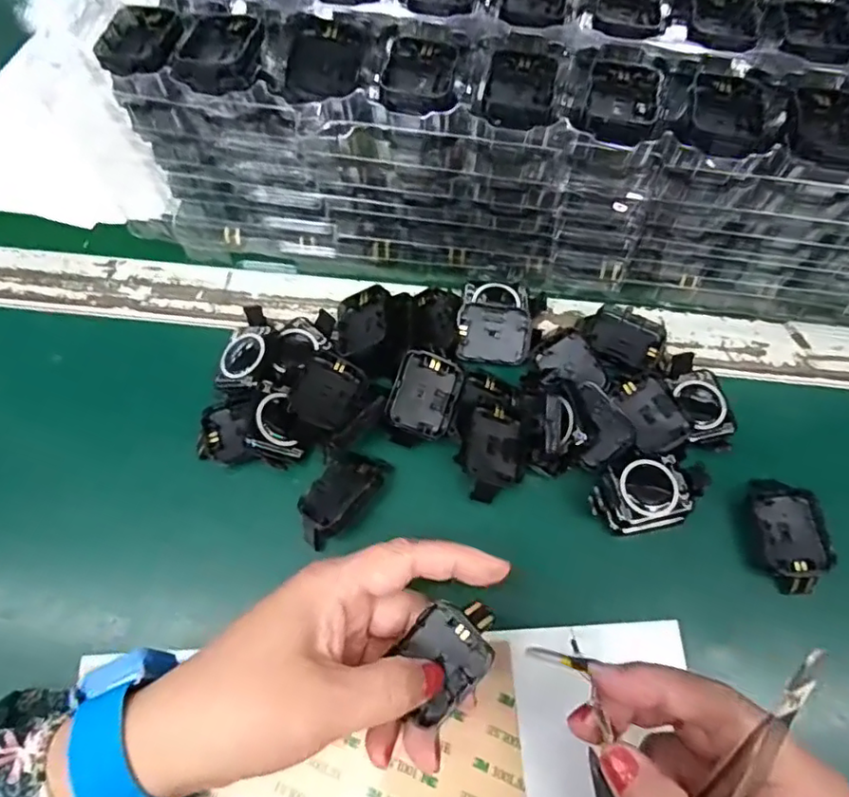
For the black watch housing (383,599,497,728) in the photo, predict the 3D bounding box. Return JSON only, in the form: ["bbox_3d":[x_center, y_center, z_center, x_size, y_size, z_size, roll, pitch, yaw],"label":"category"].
[{"bbox_3d":[0.009,0.100,0.231,0.031,0.014,0.045,33,71,13],"label":"black watch housing"}]

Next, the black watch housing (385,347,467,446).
[{"bbox_3d":[-0.001,0.000,0.306,0.036,0.013,0.048,31,83,-25],"label":"black watch housing"}]

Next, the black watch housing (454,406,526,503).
[{"bbox_3d":[0.035,0.028,0.300,0.034,0.008,0.047,28,64,-15],"label":"black watch housing"}]

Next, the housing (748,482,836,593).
[{"bbox_3d":[0.179,0.067,0.293,0.032,0.016,0.054,-5,67,-2],"label":"housing"}]

